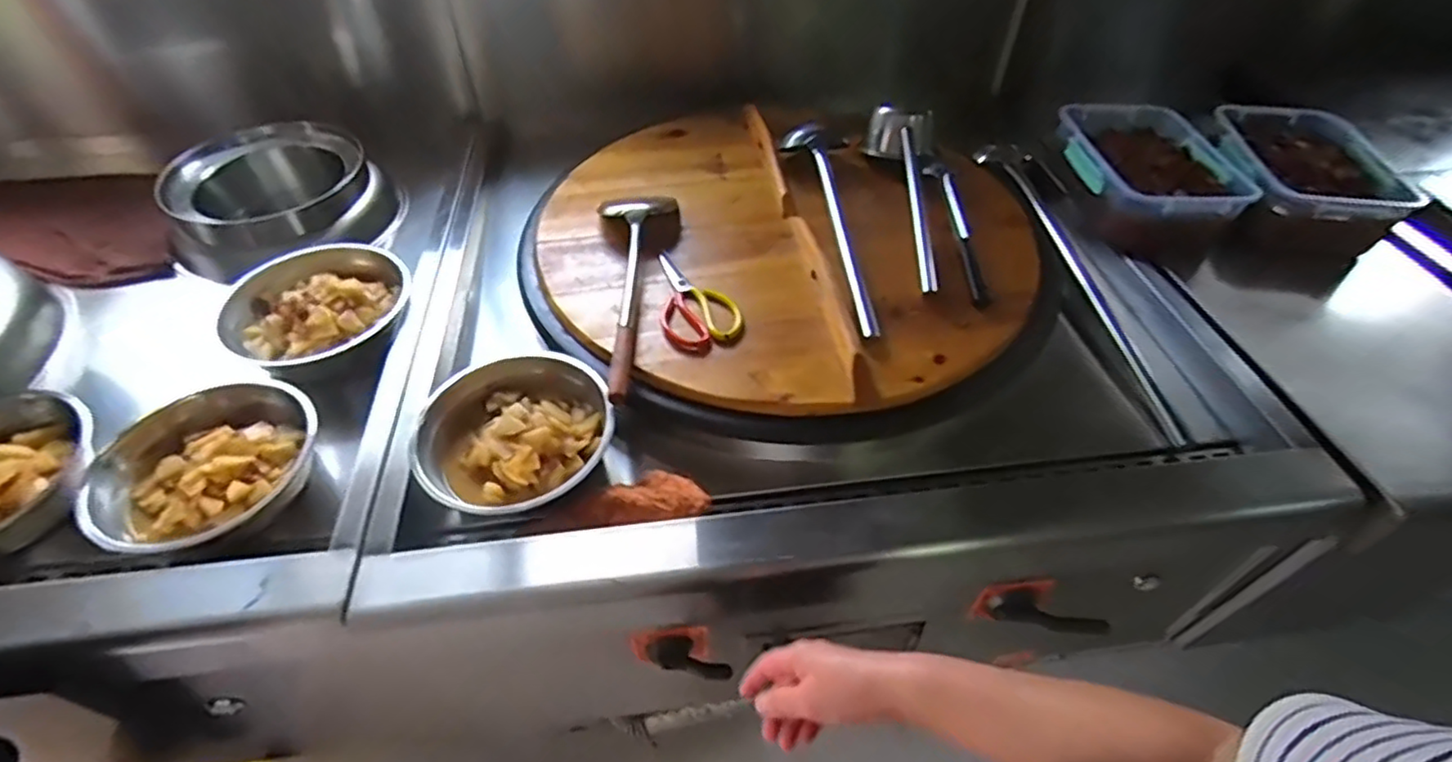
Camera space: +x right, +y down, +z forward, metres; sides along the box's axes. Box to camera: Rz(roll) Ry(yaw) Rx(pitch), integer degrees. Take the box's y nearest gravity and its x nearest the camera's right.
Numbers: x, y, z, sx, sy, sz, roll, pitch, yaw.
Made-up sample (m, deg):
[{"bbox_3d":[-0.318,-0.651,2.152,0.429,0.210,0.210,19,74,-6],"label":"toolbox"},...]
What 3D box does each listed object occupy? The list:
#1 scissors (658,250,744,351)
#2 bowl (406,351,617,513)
[{"bbox_3d":[-0.064,-0.119,0.940,0.106,0.020,0.215,-22,51,-21],"label":"scissors"},{"bbox_3d":[-0.258,0.069,0.810,0.229,0.071,0.216,1,46,-1],"label":"bowl"}]

